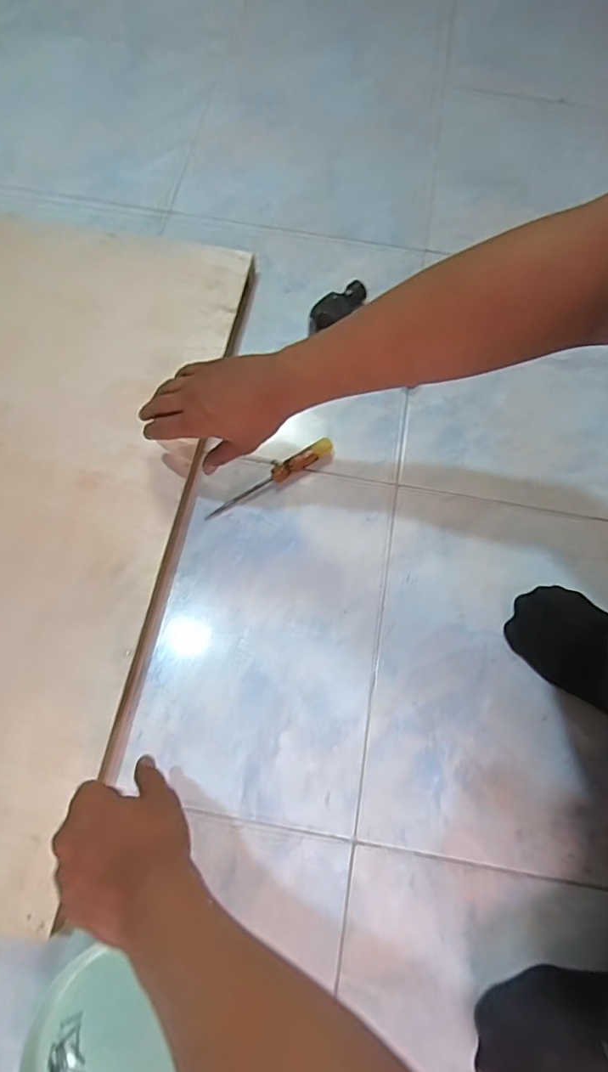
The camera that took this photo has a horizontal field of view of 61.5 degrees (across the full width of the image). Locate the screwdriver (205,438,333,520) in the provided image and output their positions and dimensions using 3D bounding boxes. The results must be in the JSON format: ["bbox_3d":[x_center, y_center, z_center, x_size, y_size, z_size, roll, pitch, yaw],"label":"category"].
[{"bbox_3d":[-0.039,-0.068,0.618,0.174,0.018,0.022,-35,75,-13],"label":"screwdriver"}]

